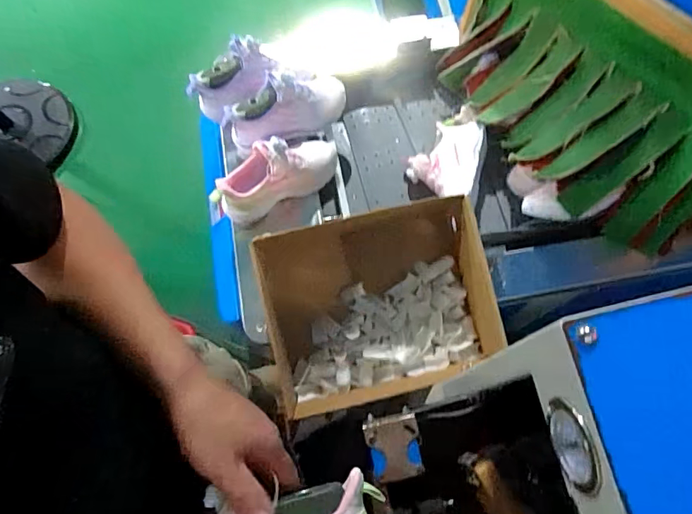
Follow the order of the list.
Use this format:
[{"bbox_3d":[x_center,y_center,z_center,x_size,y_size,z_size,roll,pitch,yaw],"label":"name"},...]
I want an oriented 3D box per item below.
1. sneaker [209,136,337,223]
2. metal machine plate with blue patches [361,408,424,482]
[{"bbox_3d":[-0.116,-0.148,0.790,0.222,0.125,0.078,-30,73,-9],"label":"sneaker"},{"bbox_3d":[0.051,0.202,0.510,0.055,0.015,0.065,-10,71,-3],"label":"metal machine plate with blue patches"}]

